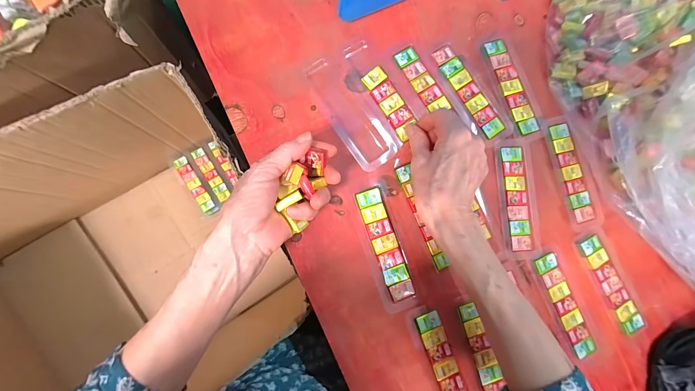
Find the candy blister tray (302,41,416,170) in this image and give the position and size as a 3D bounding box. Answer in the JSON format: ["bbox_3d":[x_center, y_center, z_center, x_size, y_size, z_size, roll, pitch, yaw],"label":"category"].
[{"bbox_3d":[0.019,-0.101,0.326,0.082,0.007,0.131,-30,88,-9],"label":"candy blister tray"}]

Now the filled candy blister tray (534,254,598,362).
[{"bbox_3d":[0.247,0.124,0.332,0.028,0.005,0.118,-22,87,-8],"label":"filled candy blister tray"}]

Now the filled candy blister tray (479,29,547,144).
[{"bbox_3d":[0.199,-0.134,0.352,0.043,0.006,0.141,-19,87,-8],"label":"filled candy blister tray"}]

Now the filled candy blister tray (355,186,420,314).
[{"bbox_3d":[0.041,0.056,0.311,0.037,0.008,0.131,-15,86,-8],"label":"filled candy blister tray"}]

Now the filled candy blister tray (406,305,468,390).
[{"bbox_3d":[0.100,0.182,0.305,0.034,0.007,0.136,-21,87,-8],"label":"filled candy blister tray"}]

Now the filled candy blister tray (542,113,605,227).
[{"bbox_3d":[0.268,-0.027,0.351,0.041,0.005,0.136,-15,86,-8],"label":"filled candy blister tray"}]

